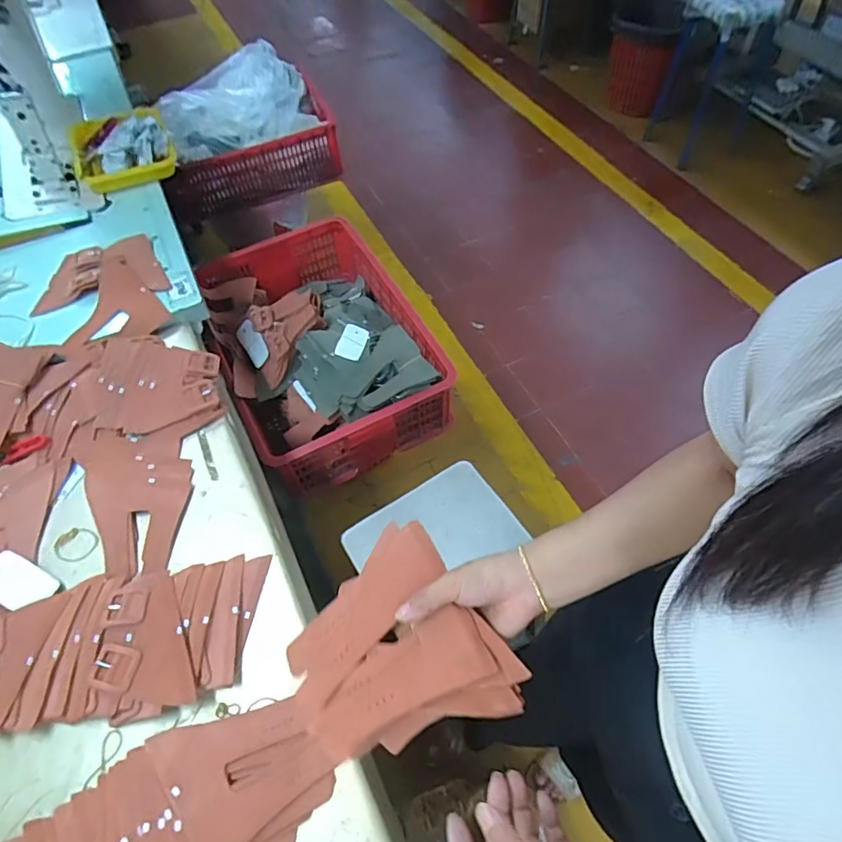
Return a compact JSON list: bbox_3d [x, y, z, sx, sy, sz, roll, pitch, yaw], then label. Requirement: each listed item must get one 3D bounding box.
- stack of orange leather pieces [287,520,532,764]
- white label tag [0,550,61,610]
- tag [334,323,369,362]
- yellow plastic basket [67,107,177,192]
[{"bbox_3d":[-0.028,0.202,0.456,0.171,0.039,0.180,-32,62,-17],"label":"stack of orange leather pieces"},{"bbox_3d":[-0.525,0.209,0.677,0.096,0.004,0.056,26,54,8],"label":"white label tag"},{"bbox_3d":[-0.144,-0.168,1.102,0.055,0.008,0.100,25,54,-13],"label":"tag"},{"bbox_3d":[-0.633,-0.573,1.097,0.200,0.075,0.200,-20,59,-10],"label":"yellow plastic basket"}]

